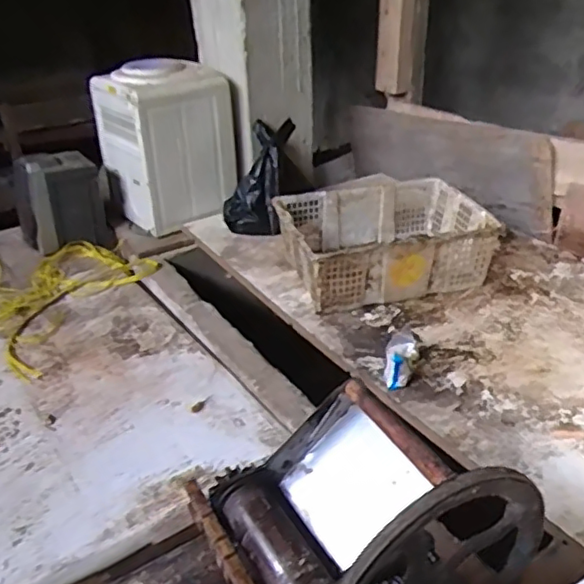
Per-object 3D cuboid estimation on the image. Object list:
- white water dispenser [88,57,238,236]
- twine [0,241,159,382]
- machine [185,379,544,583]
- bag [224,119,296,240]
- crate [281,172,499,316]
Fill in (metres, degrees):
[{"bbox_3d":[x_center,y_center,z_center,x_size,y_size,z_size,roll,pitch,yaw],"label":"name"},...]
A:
[{"bbox_3d":[-0.372,-0.445,1.822,0.305,0.407,0.291,-23,36,-32],"label":"white water dispenser"},{"bbox_3d":[-0.683,-0.040,1.642,0.763,0.035,0.480,22,38,35],"label":"twine"},{"bbox_3d":[0.064,0.246,0.653,0.286,0.258,0.255,-20,35,-28],"label":"machine"},{"bbox_3d":[-0.095,-0.339,1.749,0.178,0.348,0.108,10,-11,20],"label":"bag"},{"bbox_3d":[0.222,-0.124,1.532,0.475,0.163,0.334,-10,31,-13],"label":"crate"}]

